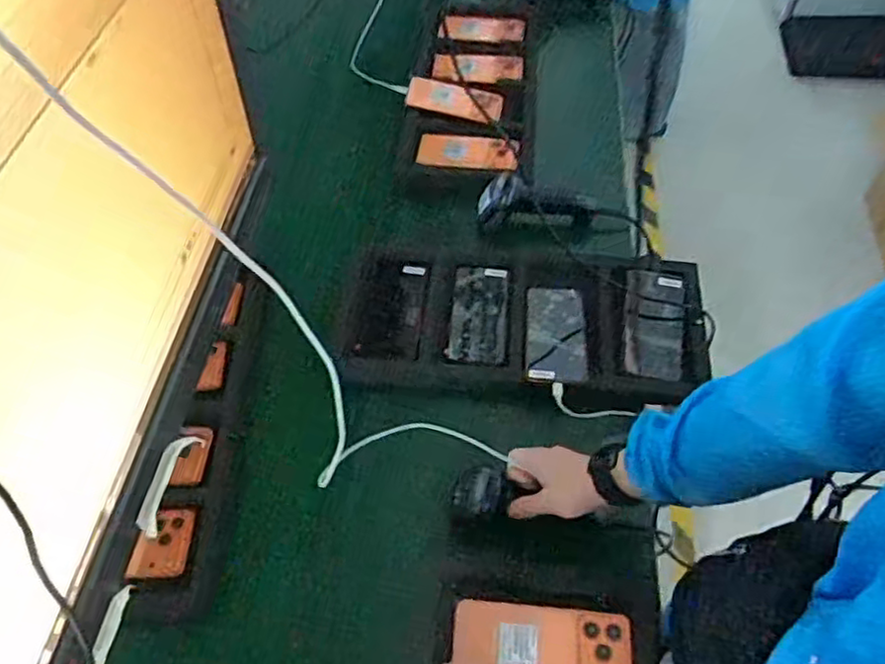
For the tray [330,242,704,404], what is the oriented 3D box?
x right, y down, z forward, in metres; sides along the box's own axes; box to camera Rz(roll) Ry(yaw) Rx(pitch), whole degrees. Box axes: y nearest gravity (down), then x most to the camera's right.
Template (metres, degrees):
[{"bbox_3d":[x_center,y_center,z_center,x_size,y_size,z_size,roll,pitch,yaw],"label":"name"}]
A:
[{"bbox_3d":[0.107,-0.023,0.900,0.453,0.032,0.225,7,56,8],"label":"tray"}]

